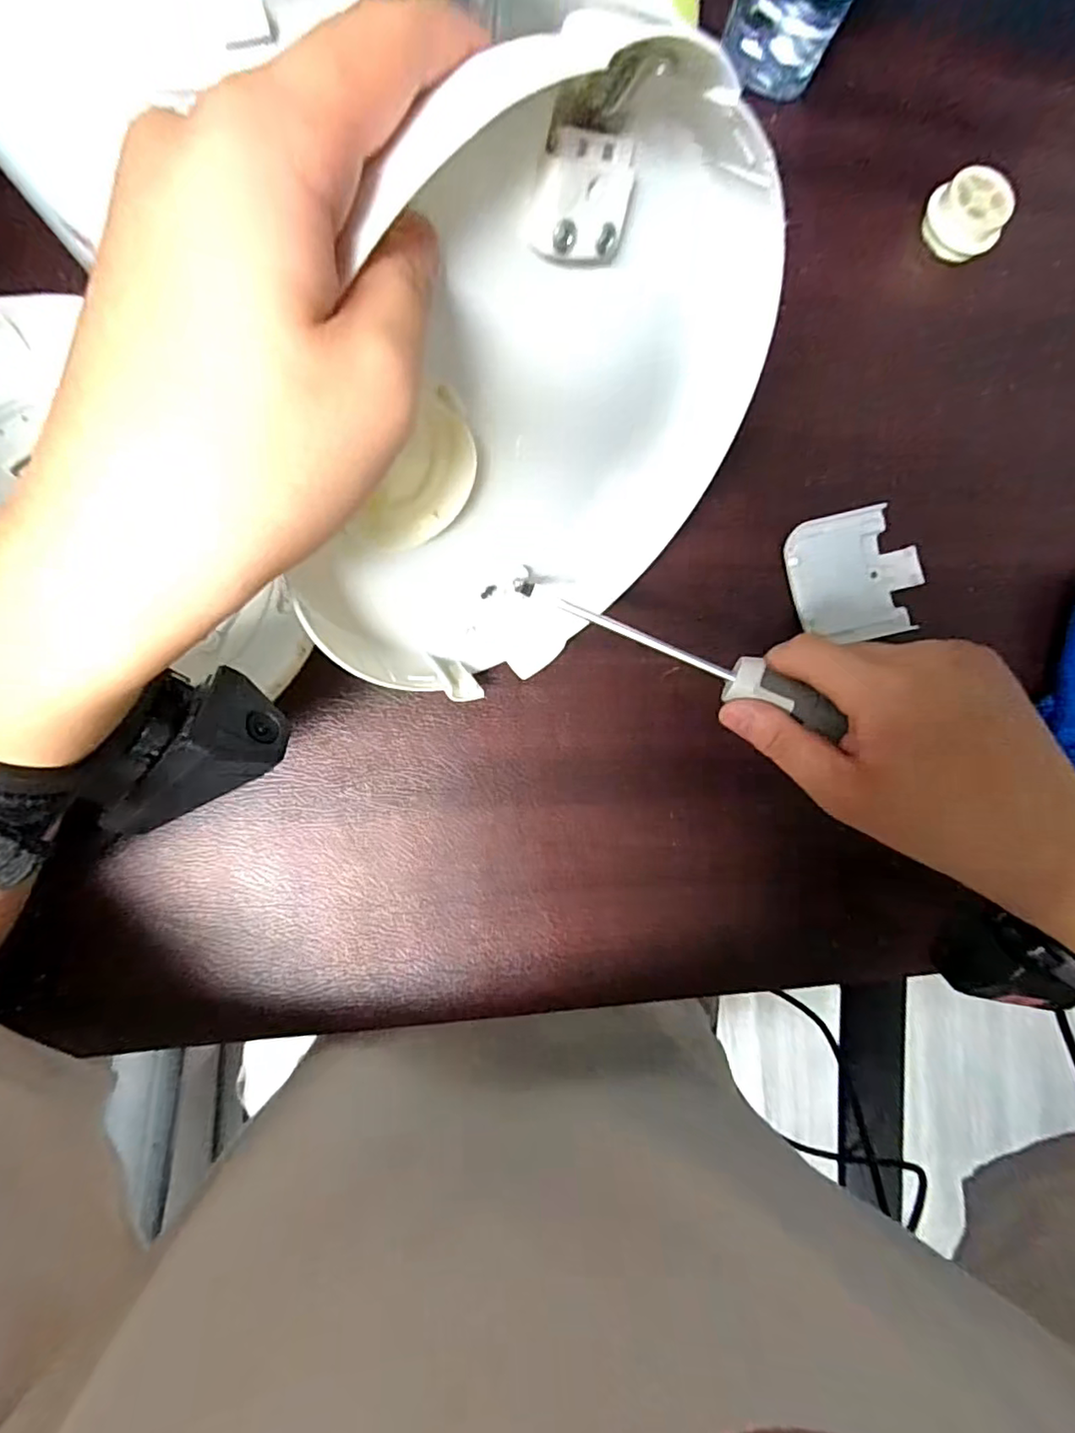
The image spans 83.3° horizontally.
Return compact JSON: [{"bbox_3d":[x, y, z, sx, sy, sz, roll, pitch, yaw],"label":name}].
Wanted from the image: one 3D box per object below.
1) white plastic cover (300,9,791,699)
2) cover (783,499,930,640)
[{"bbox_3d":[-0.004,-0.102,0.227,0.199,0.206,0.043,-40,68,-1],"label":"white plastic cover"},{"bbox_3d":[0.184,-0.081,0.345,0.079,0.010,0.072,-12,88,-10],"label":"cover"}]

